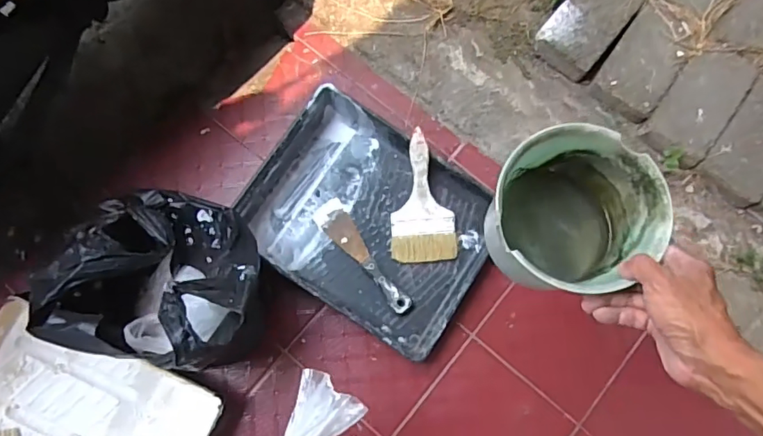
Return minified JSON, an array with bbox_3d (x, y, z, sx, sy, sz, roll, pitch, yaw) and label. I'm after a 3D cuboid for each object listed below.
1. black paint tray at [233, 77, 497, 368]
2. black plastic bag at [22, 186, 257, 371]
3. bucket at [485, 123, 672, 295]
[{"bbox_3d":[-0.016,0.005,0.810,0.350,0.073,0.275,33,82,6],"label":"black paint tray"},{"bbox_3d":[-0.282,0.065,0.687,0.251,0.280,0.216,12,77,-1],"label":"black plastic bag"},{"bbox_3d":[0.169,-0.005,0.484,0.121,0.119,0.133,0,80,0],"label":"bucket"}]

